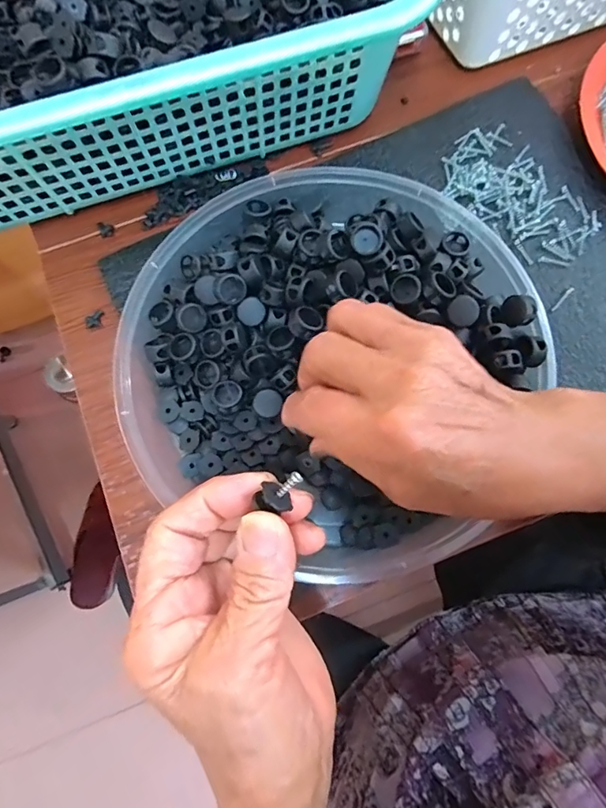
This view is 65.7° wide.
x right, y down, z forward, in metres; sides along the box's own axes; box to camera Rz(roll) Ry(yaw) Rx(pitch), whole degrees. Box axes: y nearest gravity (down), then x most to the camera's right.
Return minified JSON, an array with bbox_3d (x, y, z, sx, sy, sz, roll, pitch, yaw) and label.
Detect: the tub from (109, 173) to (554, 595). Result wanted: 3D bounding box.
[{"bbox_3d":[0.013,-0.035,0.269,0.219,0.048,0.226,0,77,1],"label":"tub"}]

